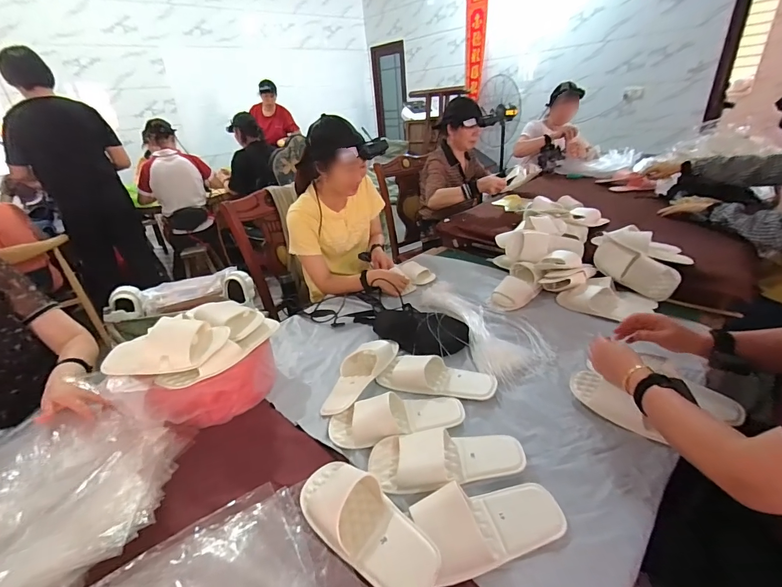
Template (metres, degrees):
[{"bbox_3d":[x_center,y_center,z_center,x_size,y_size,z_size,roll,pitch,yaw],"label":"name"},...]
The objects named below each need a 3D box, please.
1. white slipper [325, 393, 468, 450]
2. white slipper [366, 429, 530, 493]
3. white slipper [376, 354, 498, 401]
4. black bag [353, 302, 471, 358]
[{"bbox_3d":[0.011,0.234,0.744,0.267,0.064,0.106,-10,28,-9],"label":"white slipper"},{"bbox_3d":[0.097,0.286,0.653,0.265,0.041,0.102,-4,28,1],"label":"white slipper"},{"bbox_3d":[0.100,0.181,0.839,0.266,0.056,0.108,3,29,15],"label":"white slipper"},{"bbox_3d":[0.039,0.081,1.014,0.348,0.055,0.136,16,34,35],"label":"black bag"}]

